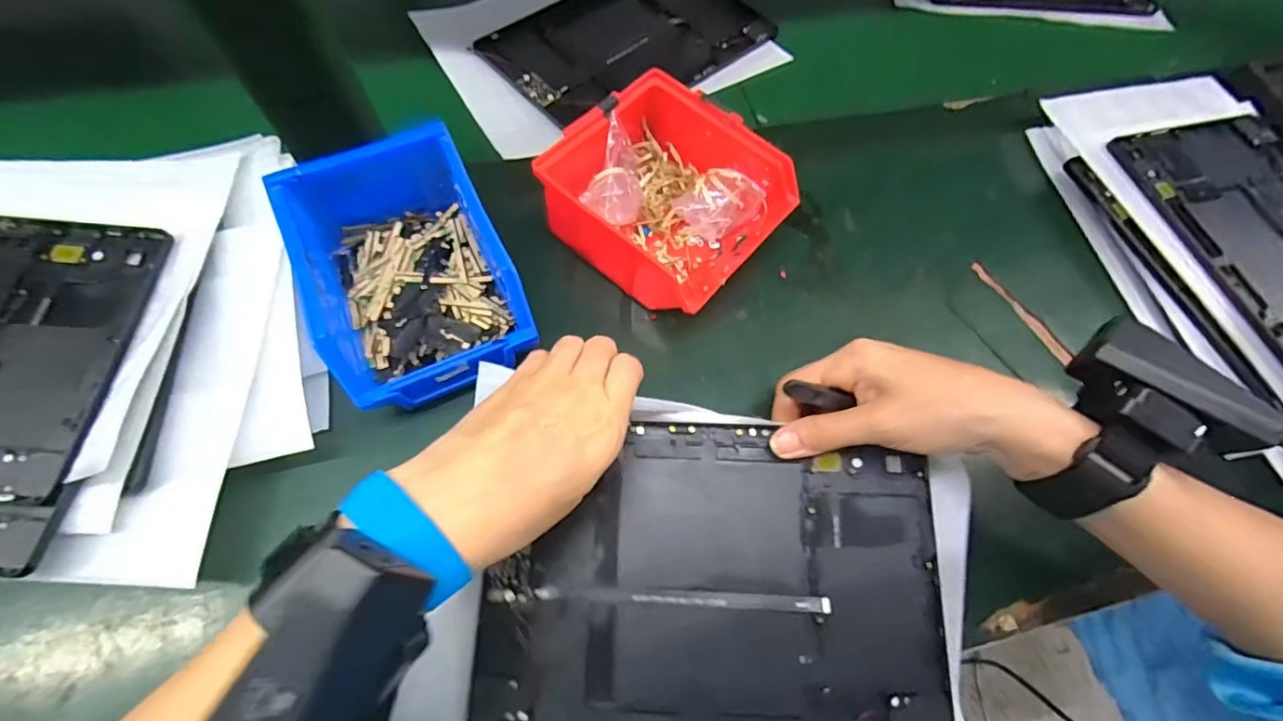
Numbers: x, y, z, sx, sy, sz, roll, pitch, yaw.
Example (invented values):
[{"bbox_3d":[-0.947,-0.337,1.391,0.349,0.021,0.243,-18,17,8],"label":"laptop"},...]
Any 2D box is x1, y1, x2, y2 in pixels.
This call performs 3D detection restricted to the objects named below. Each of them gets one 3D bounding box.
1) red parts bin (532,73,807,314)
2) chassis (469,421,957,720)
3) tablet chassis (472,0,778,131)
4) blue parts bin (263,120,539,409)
[{"bbox_3d":[0.017,-0.105,0.361,0.132,0.071,0.118,38,66,14],"label":"red parts bin"},{"bbox_3d":[0.037,0.113,0.285,0.231,0.010,0.152,2,73,1],"label":"chassis"},{"bbox_3d":[-0.011,-0.291,0.487,0.234,0.007,0.160,-37,72,-18],"label":"tablet chassis"},{"bbox_3d":[-0.137,-0.052,0.325,0.105,0.074,0.147,-22,67,-15],"label":"blue parts bin"}]

